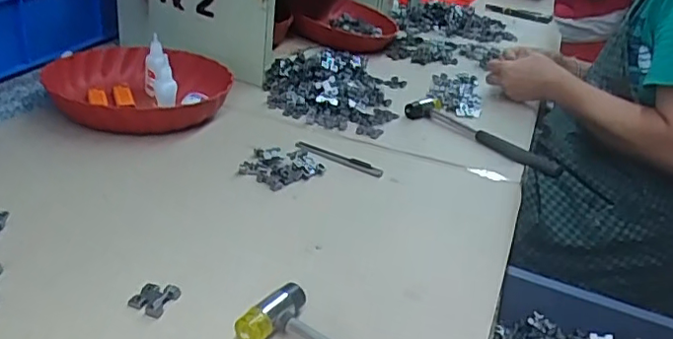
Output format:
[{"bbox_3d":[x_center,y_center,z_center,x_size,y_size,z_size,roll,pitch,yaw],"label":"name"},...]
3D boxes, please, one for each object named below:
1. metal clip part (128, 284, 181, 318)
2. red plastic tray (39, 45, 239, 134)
[{"bbox_3d":[-0.150,0.105,0.474,0.033,0.010,0.033,15,28,16],"label":"metal clip part"},{"bbox_3d":[-0.285,-0.119,0.840,0.246,0.048,0.243,-10,31,-31],"label":"red plastic tray"}]

